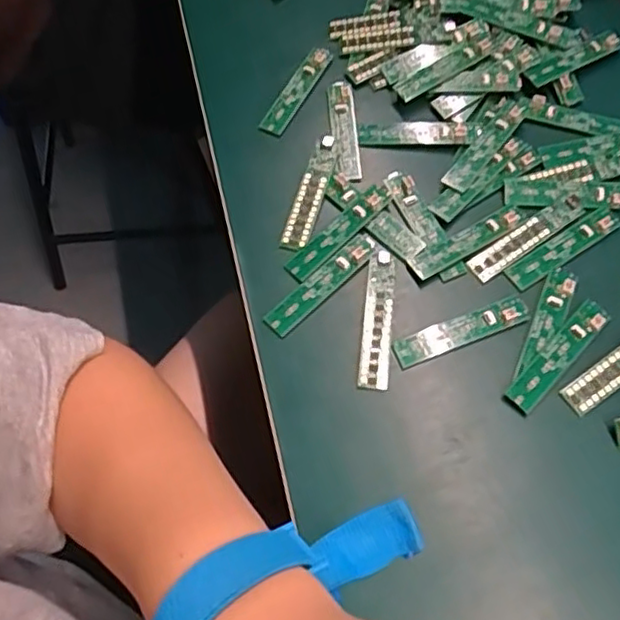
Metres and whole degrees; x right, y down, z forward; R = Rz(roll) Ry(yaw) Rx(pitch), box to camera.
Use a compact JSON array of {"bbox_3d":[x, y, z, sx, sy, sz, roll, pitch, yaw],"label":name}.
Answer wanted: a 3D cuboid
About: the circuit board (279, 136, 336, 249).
[{"bbox_3d":[0.001,-0.079,0.431,0.018,0.005,0.085,15,68,9],"label":"circuit board"}]

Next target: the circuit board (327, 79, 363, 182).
[{"bbox_3d":[0.024,-0.127,0.453,0.017,0.004,0.085,-4,66,0],"label":"circuit board"}]

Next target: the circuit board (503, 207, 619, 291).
[{"bbox_3d":[0.160,-0.040,0.410,0.082,0.004,0.020,-32,69,-11],"label":"circuit board"}]

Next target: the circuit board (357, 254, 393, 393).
[{"bbox_3d":[0.041,0.005,0.391,0.017,0.005,0.087,5,67,4],"label":"circuit board"}]

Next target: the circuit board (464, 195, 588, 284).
[{"bbox_3d":[0.138,-0.047,0.412,0.086,0.004,0.018,-33,69,-11],"label":"circuit board"}]

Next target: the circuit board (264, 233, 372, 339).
[{"bbox_3d":[0.008,-0.016,0.402,0.084,0.004,0.017,-40,71,-14],"label":"circuit board"}]

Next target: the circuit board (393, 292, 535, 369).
[{"bbox_3d":[0.090,0.012,0.388,0.084,0.004,0.018,-20,67,-7],"label":"circuit board"}]

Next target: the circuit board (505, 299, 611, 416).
[{"bbox_3d":[0.145,0.026,0.379,0.016,0.005,0.082,41,74,17],"label":"circuit board"}]

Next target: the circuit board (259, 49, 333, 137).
[{"bbox_3d":[-0.009,-0.159,0.471,0.016,0.006,0.082,26,70,13],"label":"circuit board"}]

